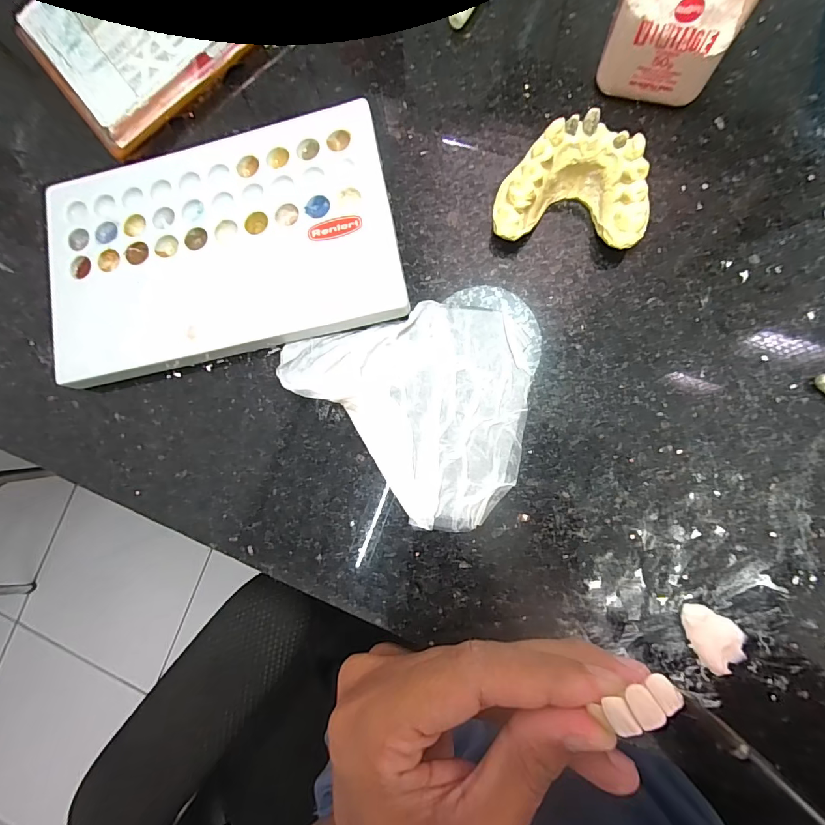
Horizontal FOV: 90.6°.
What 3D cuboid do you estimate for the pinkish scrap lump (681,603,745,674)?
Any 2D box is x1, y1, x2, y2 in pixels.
[{"bbox_3d":[0.105,0.078,0.141,0.017,0.004,0.024,-30,81,3],"label":"pinkish scrap lump"}]

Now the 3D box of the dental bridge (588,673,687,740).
[{"bbox_3d":[0.062,0.080,0.111,0.021,0.004,0.009,-38,81,12],"label":"dental bridge"}]

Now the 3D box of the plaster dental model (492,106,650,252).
[{"bbox_3d":[0.060,-0.084,0.154,0.054,0.026,0.037,8,85,8],"label":"plaster dental model"}]

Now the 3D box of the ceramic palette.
[{"bbox_3d":[-0.083,-0.072,0.176,0.149,0.013,0.094,-12,83,6],"label":"ceramic palette"}]

